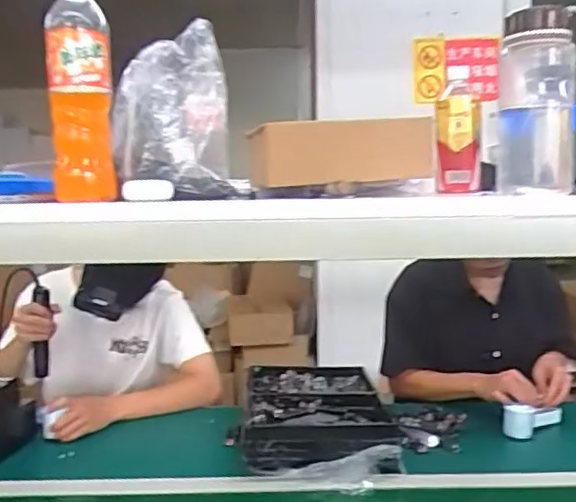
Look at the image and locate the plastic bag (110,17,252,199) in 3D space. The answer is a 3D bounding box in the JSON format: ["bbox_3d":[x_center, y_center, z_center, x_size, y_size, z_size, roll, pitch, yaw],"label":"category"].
[{"bbox_3d":[-0.125,-0.152,0.681,0.134,0.177,0.161,-1,5,-14],"label":"plastic bag"}]

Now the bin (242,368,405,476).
[{"bbox_3d":[0.053,0.345,1.271,0.286,0.100,0.392,0,5,-3],"label":"bin"}]

